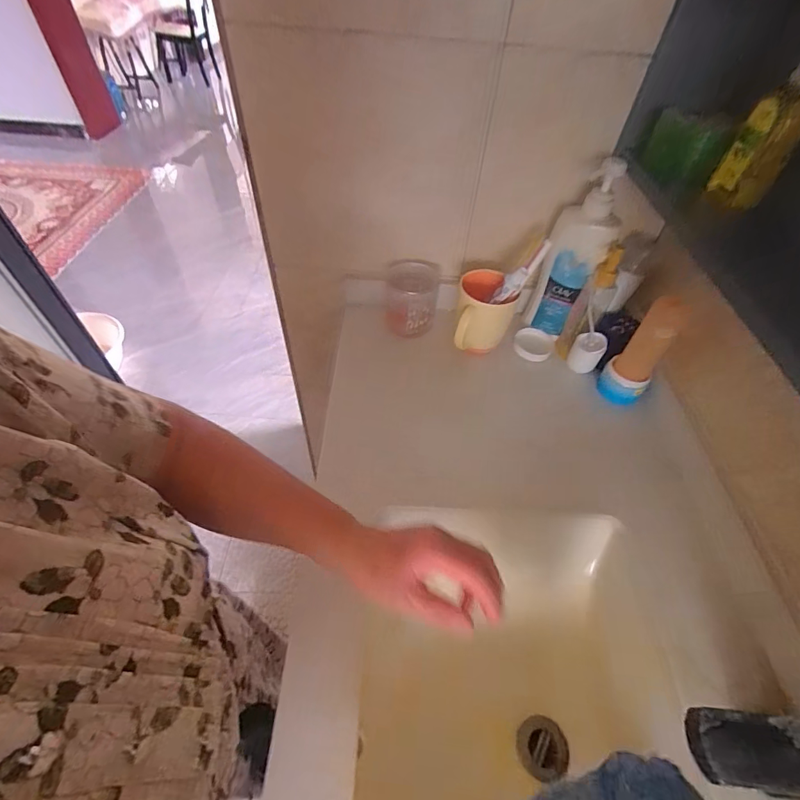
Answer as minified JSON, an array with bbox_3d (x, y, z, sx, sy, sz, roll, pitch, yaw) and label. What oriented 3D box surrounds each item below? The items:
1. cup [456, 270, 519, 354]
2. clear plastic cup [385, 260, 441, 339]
[{"bbox_3d":[0.123,-0.128,0.613,0.080,0.097,0.082,7,48,1],"label":"cup"},{"bbox_3d":[0.018,-0.156,0.642,0.079,0.093,0.077,3,48,-3],"label":"clear plastic cup"}]

